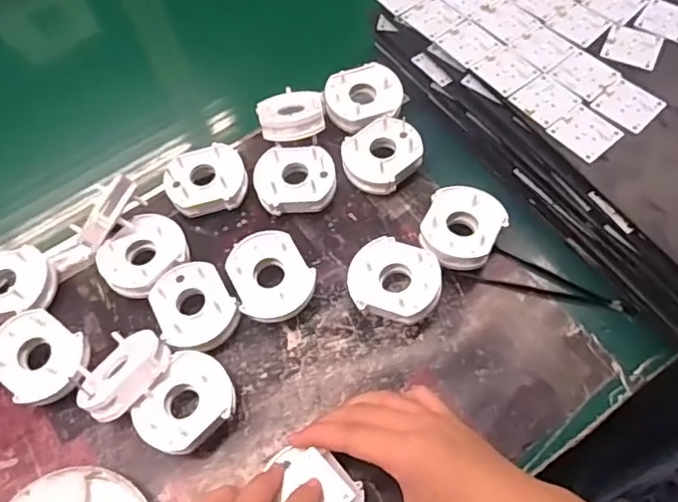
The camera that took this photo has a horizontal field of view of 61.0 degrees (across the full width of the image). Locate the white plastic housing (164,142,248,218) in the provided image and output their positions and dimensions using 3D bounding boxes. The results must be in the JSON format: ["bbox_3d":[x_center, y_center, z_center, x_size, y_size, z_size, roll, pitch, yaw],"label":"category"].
[{"bbox_3d":[-0.118,-0.063,0.513,0.069,0.023,0.058,-12,62,-2],"label":"white plastic housing"}]

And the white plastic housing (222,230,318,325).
[{"bbox_3d":[-0.053,0.023,0.467,0.062,0.035,0.069,-20,63,-6],"label":"white plastic housing"}]

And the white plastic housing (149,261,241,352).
[{"bbox_3d":[-0.115,0.047,0.463,0.060,0.028,0.070,-32,65,-12],"label":"white plastic housing"}]

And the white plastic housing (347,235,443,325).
[{"bbox_3d":[0.043,0.027,0.458,0.073,0.038,0.063,28,69,17],"label":"white plastic housing"}]

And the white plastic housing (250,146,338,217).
[{"bbox_3d":[-0.039,-0.063,0.512,0.070,0.027,0.056,-14,62,-3],"label":"white plastic housing"}]

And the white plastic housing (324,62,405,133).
[{"bbox_3d":[0.022,-0.145,0.535,0.070,0.018,0.063,-22,63,-7],"label":"white plastic housing"}]

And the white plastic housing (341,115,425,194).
[{"bbox_3d":[0.040,-0.086,0.514,0.067,0.025,0.061,-2,63,4],"label":"white plastic housing"}]

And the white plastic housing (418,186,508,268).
[{"bbox_3d":[0.099,-0.015,0.473,0.061,0.036,0.063,-2,63,4],"label":"white plastic housing"}]

